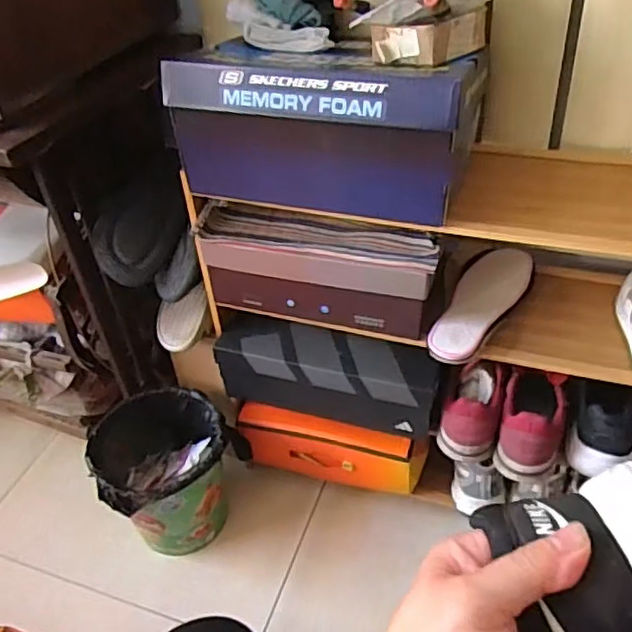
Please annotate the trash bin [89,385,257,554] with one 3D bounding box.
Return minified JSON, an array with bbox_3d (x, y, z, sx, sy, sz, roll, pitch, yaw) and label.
[{"bbox_3d":[-0.252,0.283,1.110,0.249,0.230,0.206,-27,45,-25],"label":"trash bin"}]

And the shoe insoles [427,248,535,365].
[{"bbox_3d":[0.237,-0.019,0.880,0.095,0.028,0.247,17,44,24],"label":"shoe insoles"}]

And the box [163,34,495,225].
[{"bbox_3d":[0.016,-0.241,0.772,0.353,0.170,0.192,8,41,15],"label":"box"}]

